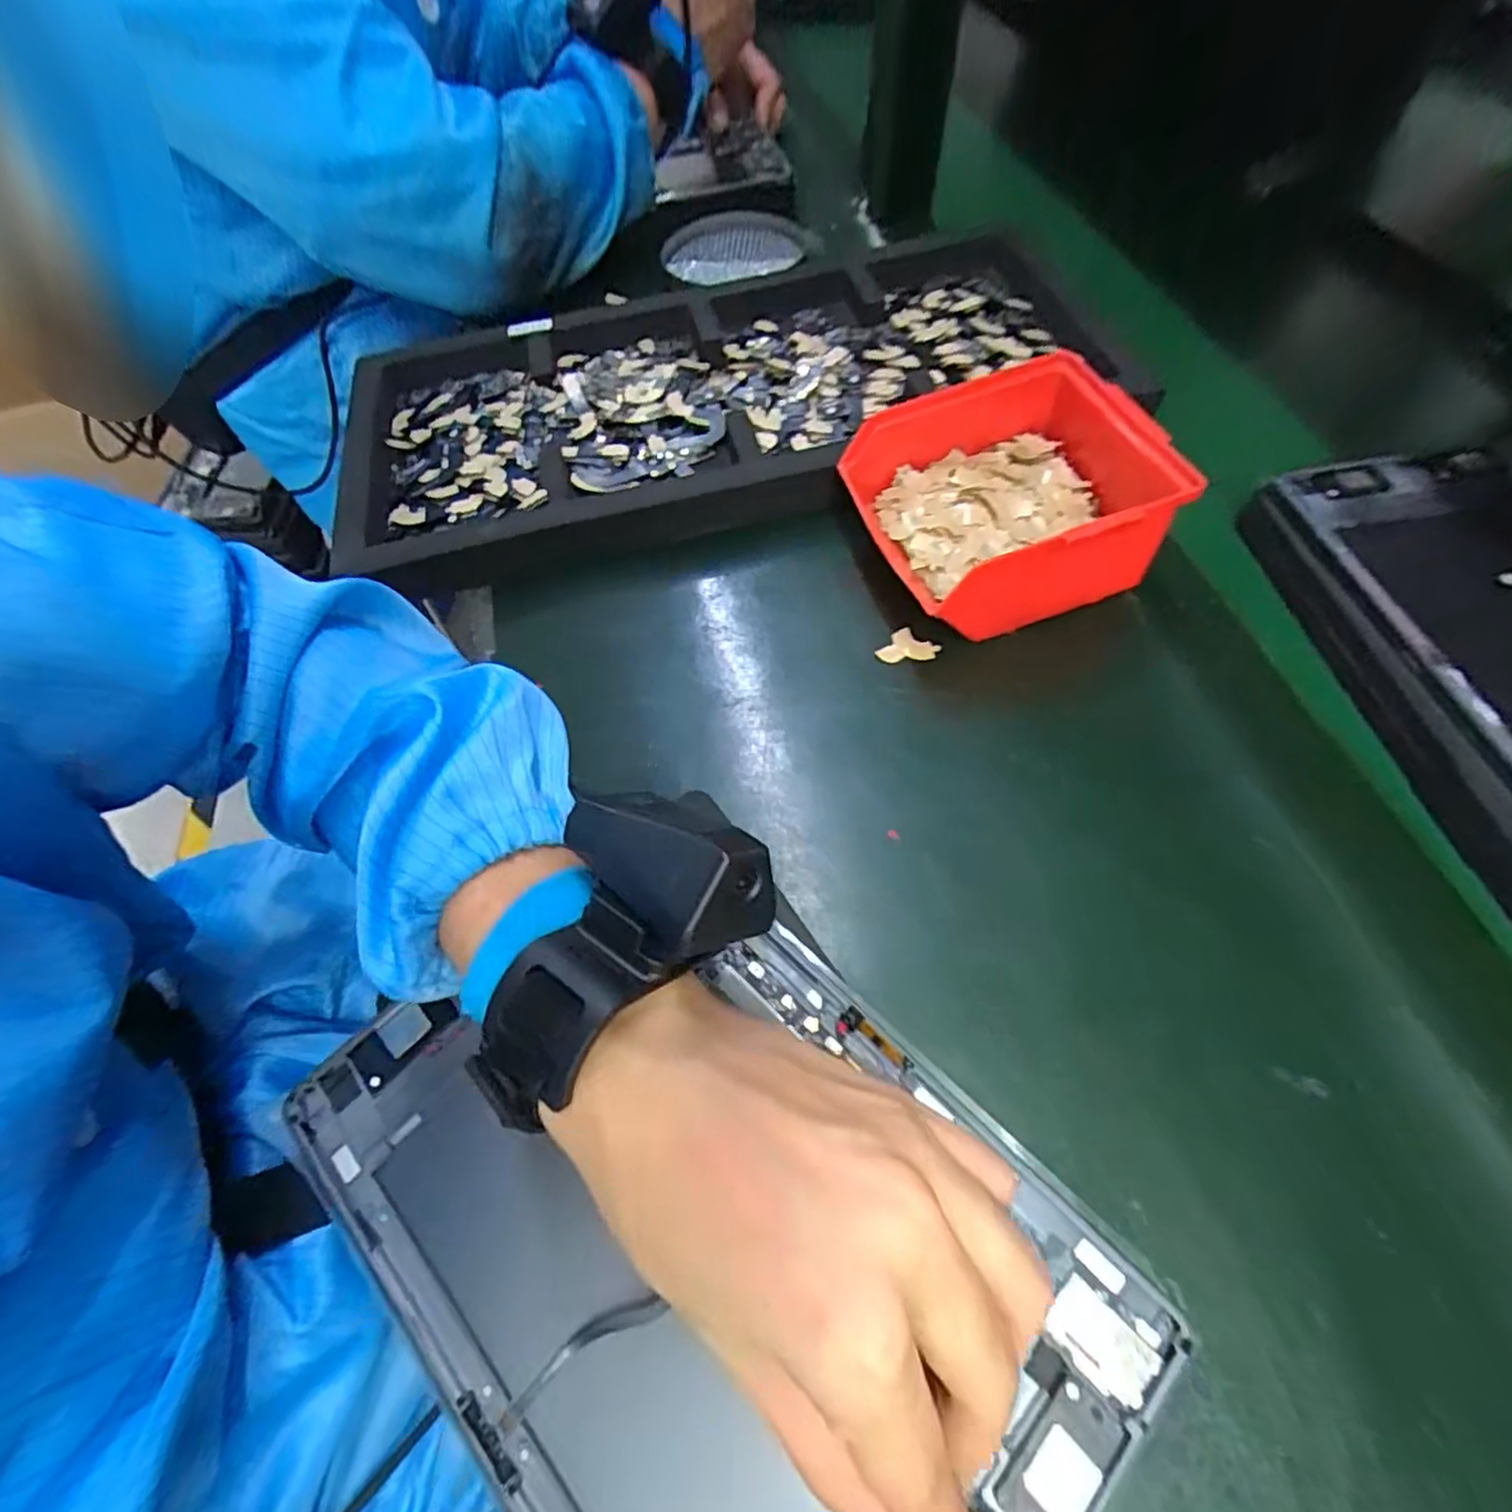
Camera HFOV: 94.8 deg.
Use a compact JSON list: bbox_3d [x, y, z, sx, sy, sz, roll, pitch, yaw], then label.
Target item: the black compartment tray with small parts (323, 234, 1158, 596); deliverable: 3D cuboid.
[{"bbox_3d":[-0.023,-0.240,0.461,0.499,0.035,0.247,-11,59,-3],"label":"black compartment tray with small parts"}]

